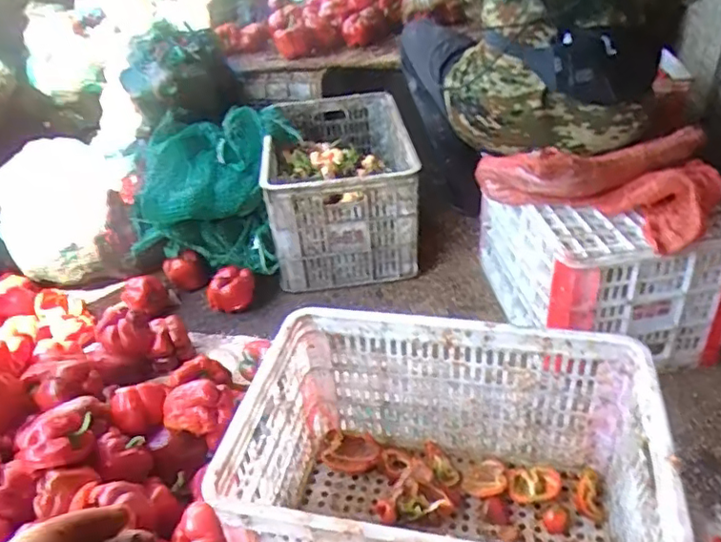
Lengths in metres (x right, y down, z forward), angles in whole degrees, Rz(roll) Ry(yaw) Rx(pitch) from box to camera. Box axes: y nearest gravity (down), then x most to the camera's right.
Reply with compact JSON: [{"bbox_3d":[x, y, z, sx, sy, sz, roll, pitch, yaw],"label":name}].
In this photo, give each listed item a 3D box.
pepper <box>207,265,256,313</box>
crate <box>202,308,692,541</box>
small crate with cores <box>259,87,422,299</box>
[{"bbox_3d":[-0.301,0.046,1.396,0.115,0.075,0.091,-14,36,-11],"label":"pepper"},{"bbox_3d":[0.114,0.288,0.817,0.500,0.293,0.352,5,36,14],"label":"crate"},{"bbox_3d":[-0.052,-0.228,1.572,0.348,0.281,0.512,-7,35,-2],"label":"small crate with cores"}]

